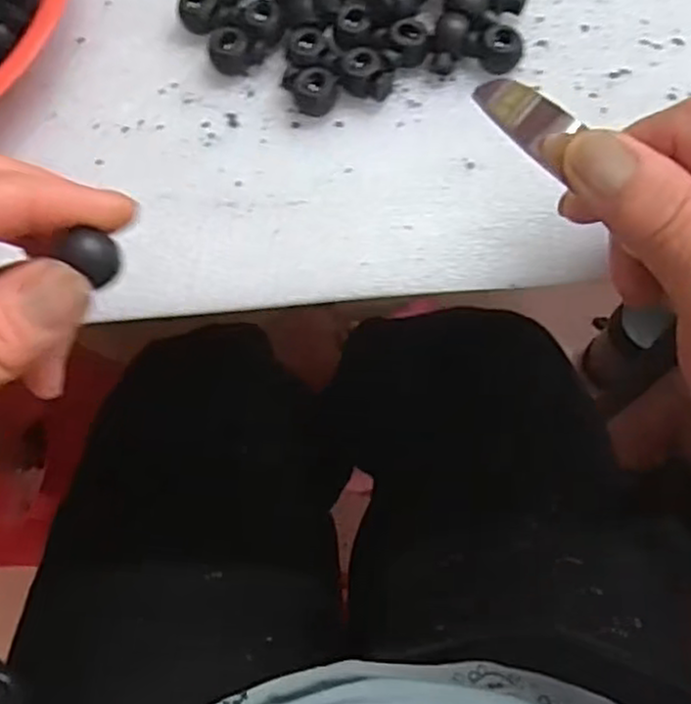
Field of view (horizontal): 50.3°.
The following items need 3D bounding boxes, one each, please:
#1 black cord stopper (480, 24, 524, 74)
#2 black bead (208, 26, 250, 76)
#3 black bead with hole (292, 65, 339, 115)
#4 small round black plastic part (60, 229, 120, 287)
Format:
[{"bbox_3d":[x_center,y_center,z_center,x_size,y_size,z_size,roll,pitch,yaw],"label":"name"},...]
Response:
[{"bbox_3d":[0.061,-0.117,0.286,0.017,0.011,0.015,12,72,6],"label":"black cord stopper"},{"bbox_3d":[-0.046,-0.119,0.292,0.015,0.012,0.015,-1,71,2],"label":"black bead"},{"bbox_3d":[-0.012,-0.100,0.283,0.016,0.012,0.015,-1,71,2],"label":"black bead with hole"},{"bbox_3d":[-0.067,-0.026,0.198,0.011,0.010,0.013,37,76,14],"label":"small round black plastic part"}]

